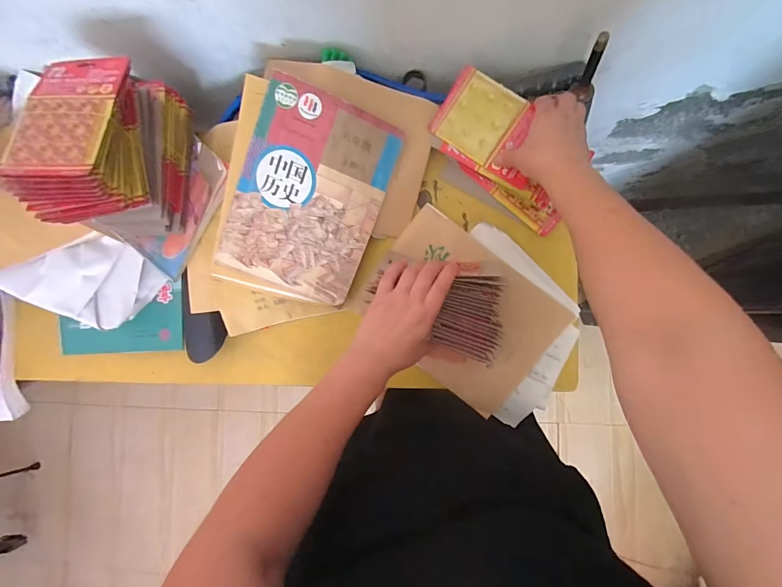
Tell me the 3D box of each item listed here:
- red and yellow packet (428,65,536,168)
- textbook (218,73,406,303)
[{"bbox_3d":[0.119,-0.232,0.490,0.109,0.022,0.094,37,91,7],"label":"red and yellow packet"},{"bbox_3d":[-0.109,-0.122,0.491,0.180,0.011,0.259,19,102,-8],"label":"textbook"}]

